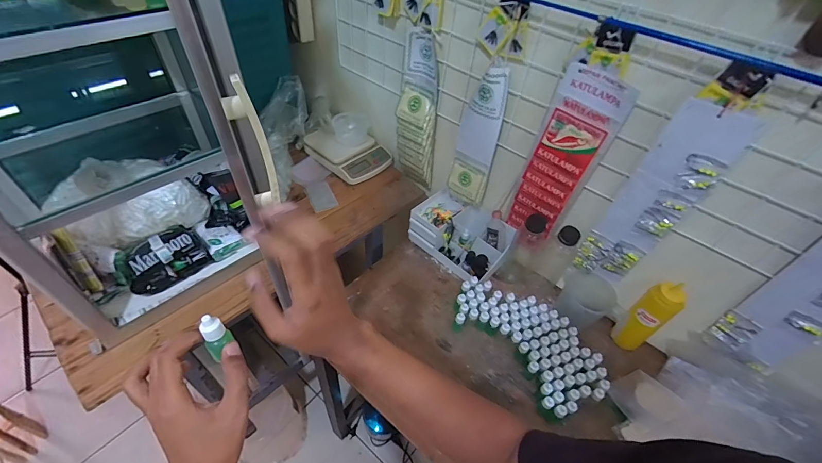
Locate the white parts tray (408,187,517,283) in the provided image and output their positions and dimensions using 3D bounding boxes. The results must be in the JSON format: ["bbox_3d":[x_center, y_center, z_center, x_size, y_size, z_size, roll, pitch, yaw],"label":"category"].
[{"bbox_3d":[0.118,0.006,0.897,0.230,0.103,0.136,35,53,23],"label":"white parts tray"}]

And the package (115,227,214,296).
[{"bbox_3d":[-0.447,0.045,0.658,0.134,0.065,0.084,-29,56,-29],"label":"package"}]

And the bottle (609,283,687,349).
[{"bbox_3d":[0.465,0.171,0.723,0.054,0.178,0.056,-23,54,-25],"label":"bottle"}]

